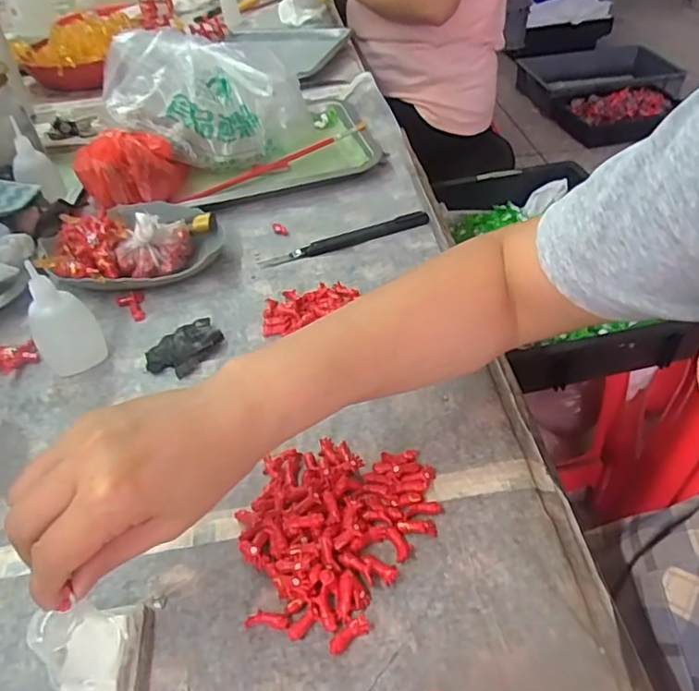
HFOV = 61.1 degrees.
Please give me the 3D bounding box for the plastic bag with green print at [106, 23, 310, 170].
[{"bbox_3d":[-0.157,-0.275,0.672,0.212,0.131,0.115,-9,42,-4],"label":"plastic bag with green print"}]

